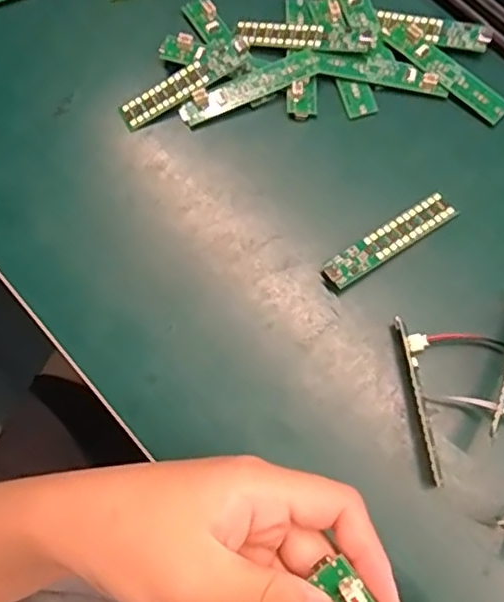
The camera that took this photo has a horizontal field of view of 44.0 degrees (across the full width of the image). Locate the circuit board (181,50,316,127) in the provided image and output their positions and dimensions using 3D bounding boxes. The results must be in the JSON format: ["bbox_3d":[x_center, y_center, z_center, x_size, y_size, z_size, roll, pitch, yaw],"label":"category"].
[{"bbox_3d":[-0.002,-0.127,0.371,0.085,0.004,0.017,-23,94,-1],"label":"circuit board"}]

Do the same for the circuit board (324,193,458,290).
[{"bbox_3d":[0.076,-0.034,0.343,0.081,0.010,0.017,-33,75,-7],"label":"circuit board"}]

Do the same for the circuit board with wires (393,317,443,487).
[{"bbox_3d":[0.087,0.049,0.314,0.015,0.016,0.082,-11,74,-1],"label":"circuit board with wires"}]

